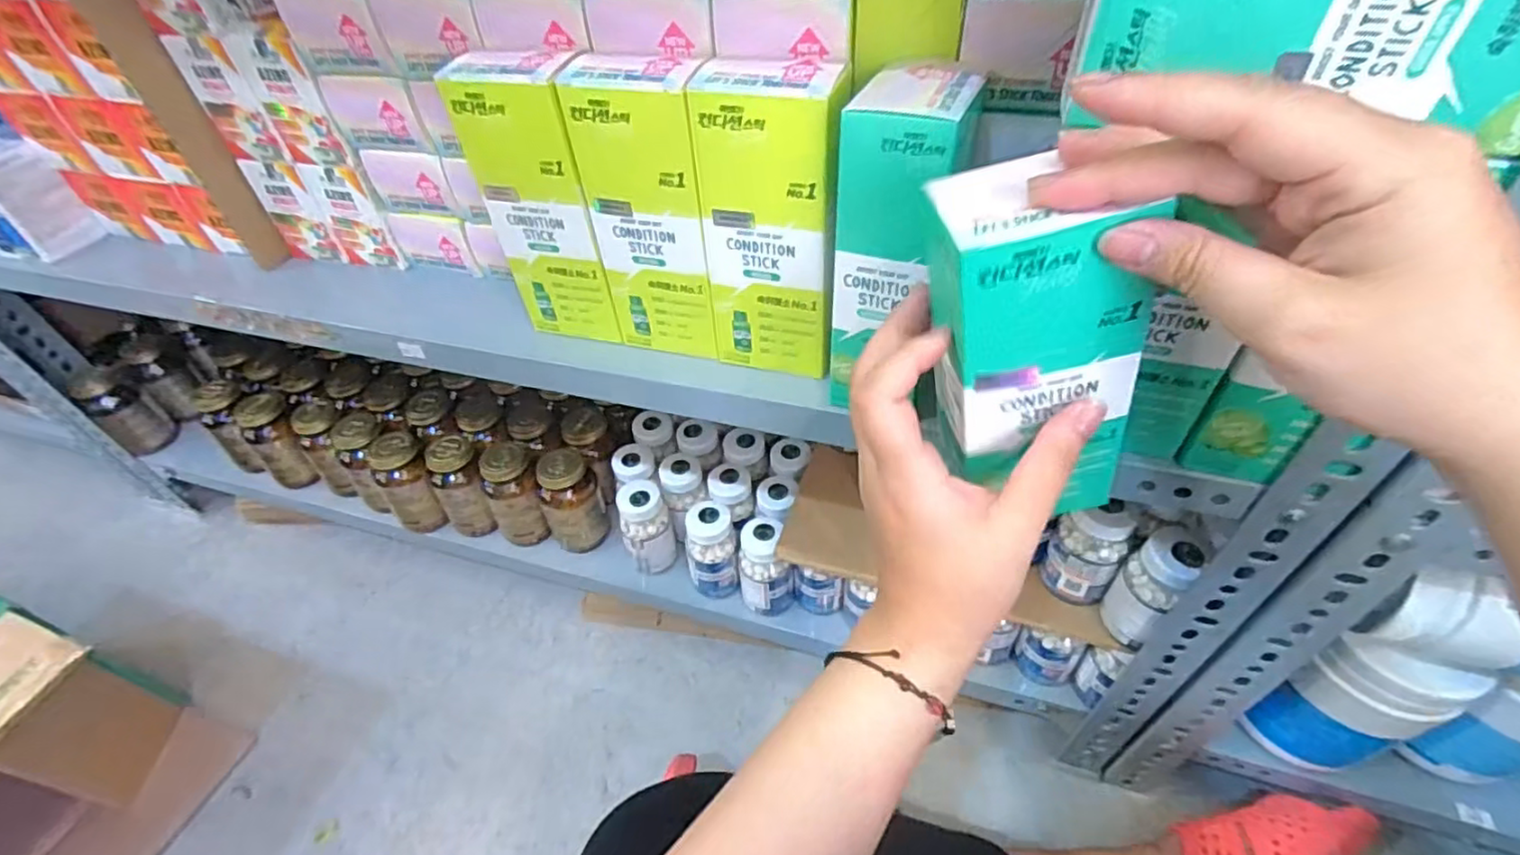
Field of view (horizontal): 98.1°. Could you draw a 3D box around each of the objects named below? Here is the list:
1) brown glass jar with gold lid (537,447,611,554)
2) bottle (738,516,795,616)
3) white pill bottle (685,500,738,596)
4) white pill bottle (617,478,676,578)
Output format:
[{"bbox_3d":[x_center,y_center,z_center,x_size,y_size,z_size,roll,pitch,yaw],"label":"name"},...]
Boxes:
[{"bbox_3d":[-0.194,0.077,0.683,0.063,0.109,0.052,-26,49,-19],"label":"brown glass jar with gold lid"},{"bbox_3d":[0.003,0.131,0.614,0.045,0.101,0.044,-2,45,2],"label":"bottle"},{"bbox_3d":[-0.046,0.117,0.633,0.051,0.096,0.049,-7,45,-2],"label":"white pill bottle"},{"bbox_3d":[-0.112,0.098,0.654,0.050,0.091,0.052,-13,46,-8],"label":"white pill bottle"}]

